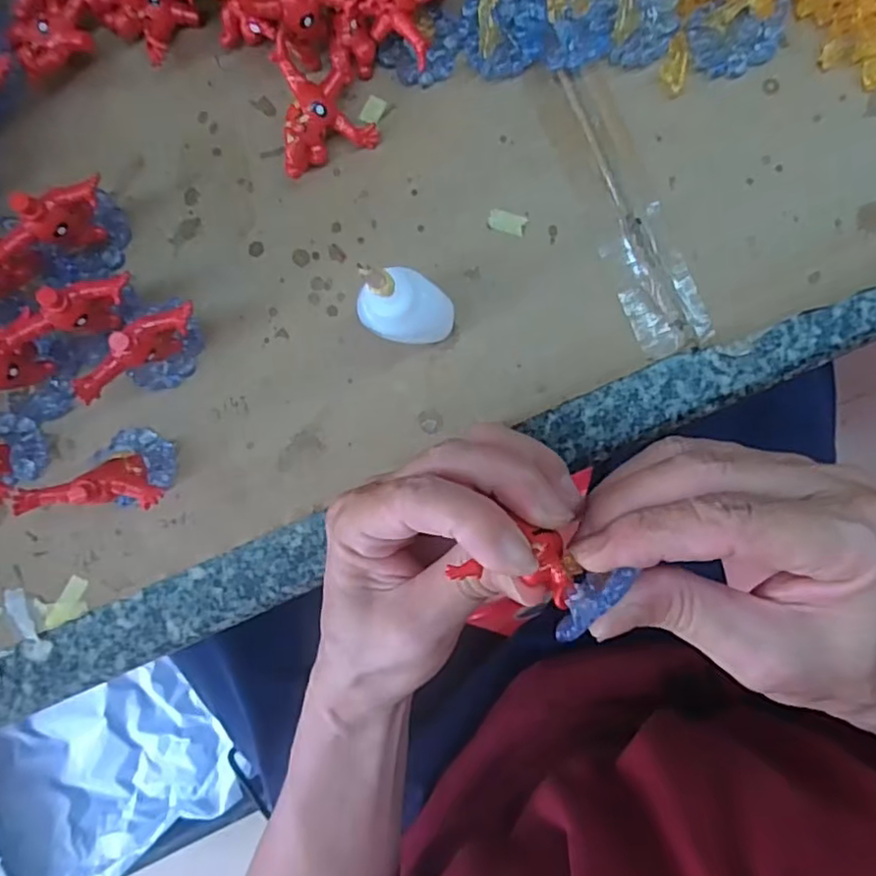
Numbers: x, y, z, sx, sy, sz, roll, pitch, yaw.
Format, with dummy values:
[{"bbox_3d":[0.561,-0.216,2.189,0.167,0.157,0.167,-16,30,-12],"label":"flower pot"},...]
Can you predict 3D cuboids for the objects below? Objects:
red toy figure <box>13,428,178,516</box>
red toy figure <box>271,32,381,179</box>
[{"bbox_3d":[-0.129,0.012,0.254,0.045,0.053,0.028,0,92,5],"label":"red toy figure"},{"bbox_3d":[-0.049,-0.132,0.255,0.038,0.024,0.040,-22,90,5],"label":"red toy figure"}]

